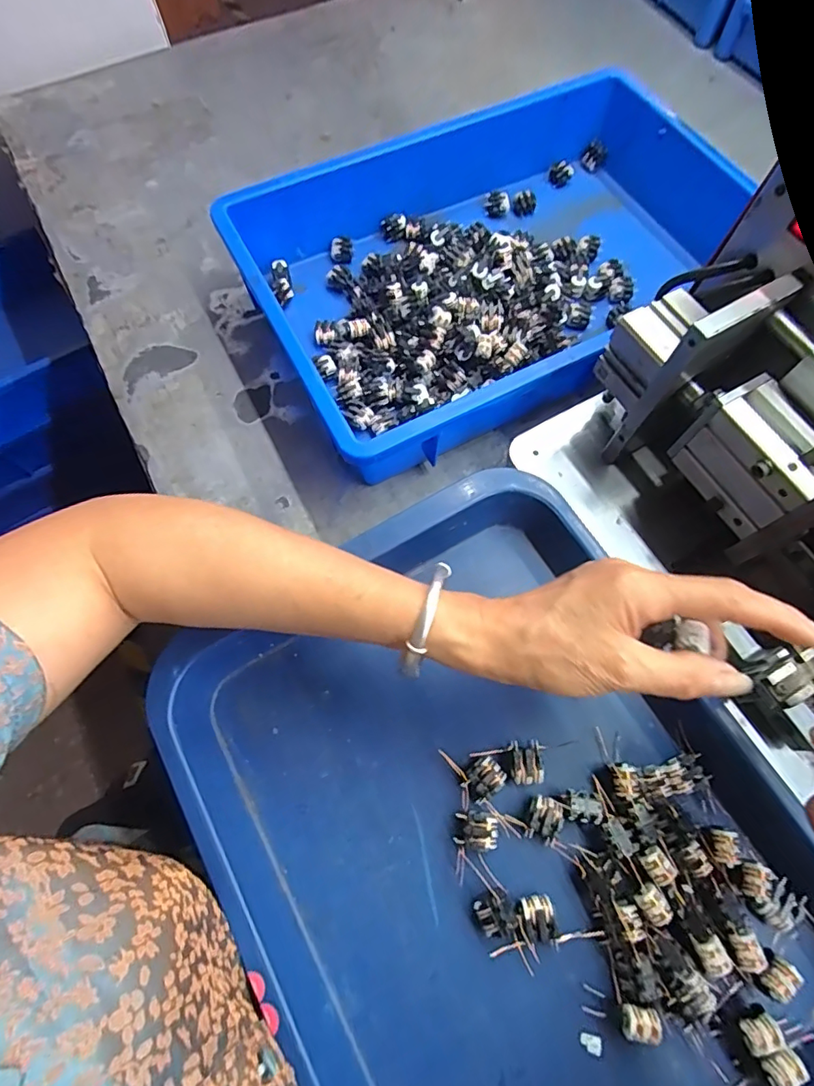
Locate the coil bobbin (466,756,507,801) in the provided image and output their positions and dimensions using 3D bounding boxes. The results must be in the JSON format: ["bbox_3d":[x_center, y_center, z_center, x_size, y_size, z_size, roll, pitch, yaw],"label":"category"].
[{"bbox_3d":[0.047,0.141,0.313,0.022,0.012,0.019,-41,73,-17],"label":"coil bobbin"}]

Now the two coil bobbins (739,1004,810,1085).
[{"bbox_3d":[0.185,0.258,0.266,0.019,0.015,0.032,-27,70,-13],"label":"two coil bobbins"}]

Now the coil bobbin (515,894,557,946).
[{"bbox_3d":[0.071,0.208,0.287,0.020,0.013,0.022,-6,66,-4],"label":"coil bobbin"}]

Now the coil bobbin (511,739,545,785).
[{"bbox_3d":[0.073,0.134,0.319,0.018,0.014,0.024,0,66,-1],"label":"coil bobbin"}]

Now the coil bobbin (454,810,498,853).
[{"bbox_3d":[0.041,0.167,0.303,0.024,0.011,0.019,7,66,2],"label":"coil bobbin"}]

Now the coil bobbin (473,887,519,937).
[{"bbox_3d":[0.049,0.203,0.285,0.021,0.015,0.020,-28,70,-13],"label":"coil bobbin"}]

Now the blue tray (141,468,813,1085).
[{"bbox_3d":[0.060,0.161,0.295,0.292,0.061,0.374,-28,70,-13],"label":"blue tray"}]

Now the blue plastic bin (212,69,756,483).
[{"bbox_3d":[0.082,-0.251,0.450,0.419,0.092,0.277,-27,69,-13],"label":"blue plastic bin"}]

